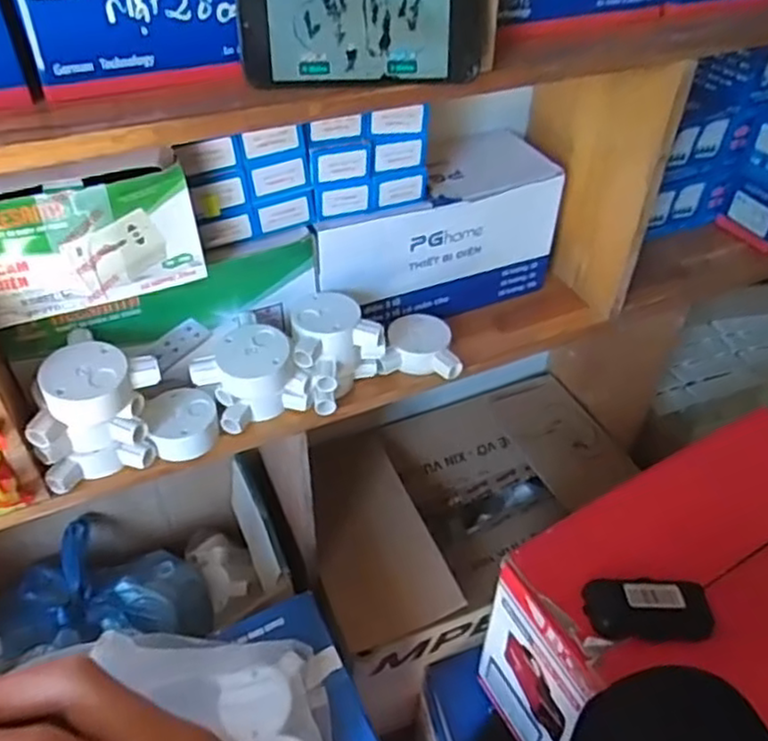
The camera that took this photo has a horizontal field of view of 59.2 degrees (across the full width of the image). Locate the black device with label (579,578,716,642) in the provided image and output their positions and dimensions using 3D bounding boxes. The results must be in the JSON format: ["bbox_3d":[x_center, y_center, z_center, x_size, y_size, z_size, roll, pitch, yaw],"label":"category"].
[{"bbox_3d":[0.233,0.209,0.594,0.107,0.023,0.051,-1,43,-3],"label":"black device with label"}]

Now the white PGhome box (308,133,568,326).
[{"bbox_3d":[0.055,-0.147,0.744,0.267,0.150,0.095,-20,47,-22],"label":"white PGhome box"}]

